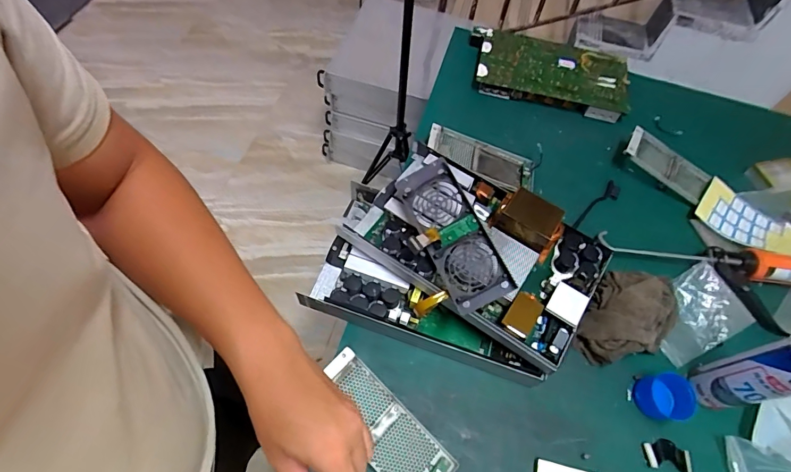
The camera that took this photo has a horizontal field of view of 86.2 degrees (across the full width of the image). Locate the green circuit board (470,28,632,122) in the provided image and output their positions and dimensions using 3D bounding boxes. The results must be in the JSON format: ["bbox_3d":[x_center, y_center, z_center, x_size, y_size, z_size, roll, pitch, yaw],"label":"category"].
[{"bbox_3d":[0.354,-0.392,0.992,0.364,0.049,0.212,13,60,2],"label":"green circuit board"}]

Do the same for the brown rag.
[{"bbox_3d":[0.384,0.127,0.688,0.130,0.066,0.202,39,65,18],"label":"brown rag"}]

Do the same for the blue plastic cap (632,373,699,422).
[{"bbox_3d":[0.402,0.241,0.631,0.070,0.045,0.065,-10,61,-9],"label":"blue plastic cap"}]

